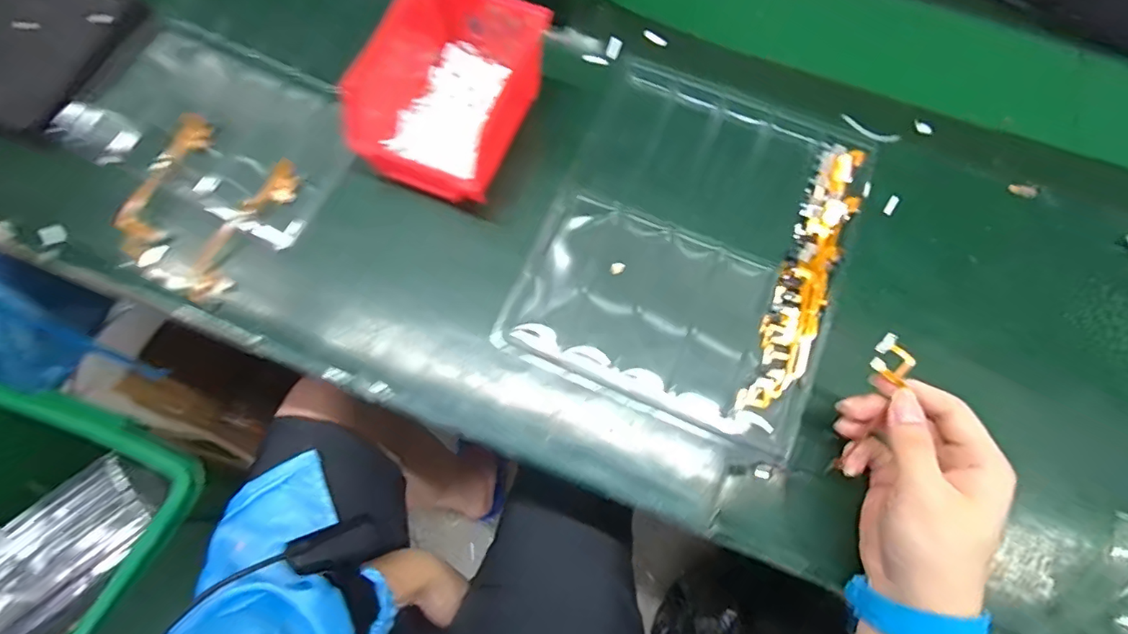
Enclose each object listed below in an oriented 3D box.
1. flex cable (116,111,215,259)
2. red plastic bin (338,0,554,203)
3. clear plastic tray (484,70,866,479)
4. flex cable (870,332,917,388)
[{"bbox_3d":[-0.308,-0.102,0.386,0.031,0.012,0.121,12,72,-5],"label":"flex cable"},{"bbox_3d":[-0.083,-0.166,0.379,0.112,0.073,0.146,25,73,6],"label":"red plastic bin"},{"bbox_3d":[0.101,-0.060,0.383,0.215,0.018,0.273,24,72,6],"label":"clear plastic tray"},{"bbox_3d":[0.197,0.025,0.301,0.024,0.006,0.022,-42,77,-15],"label":"flex cable"}]

